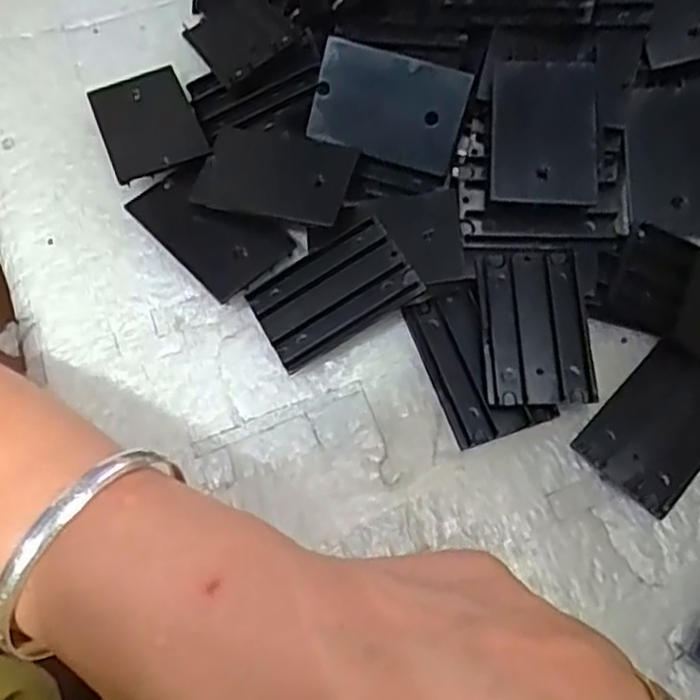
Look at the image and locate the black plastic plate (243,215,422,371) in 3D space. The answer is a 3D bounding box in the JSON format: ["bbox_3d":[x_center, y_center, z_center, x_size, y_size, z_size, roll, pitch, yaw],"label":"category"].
[{"bbox_3d":[-0.006,-0.019,0.252,0.053,0.008,0.033,-31,77,1],"label":"black plastic plate"}]

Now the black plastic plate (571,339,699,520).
[{"bbox_3d":[0.104,0.024,0.241,0.035,0.007,0.053,41,73,16],"label":"black plastic plate"}]

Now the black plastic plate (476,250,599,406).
[{"bbox_3d":[0.063,-0.008,0.249,0.035,0.009,0.054,-2,67,-1],"label":"black plastic plate"}]

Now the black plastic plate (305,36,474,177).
[{"bbox_3d":[0.013,-0.088,0.266,0.053,0.010,0.036,18,104,9],"label":"black plastic plate"}]

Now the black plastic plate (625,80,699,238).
[{"bbox_3d":[0.119,-0.071,0.267,0.037,0.004,0.057,1,81,-7],"label":"black plastic plate"}]

